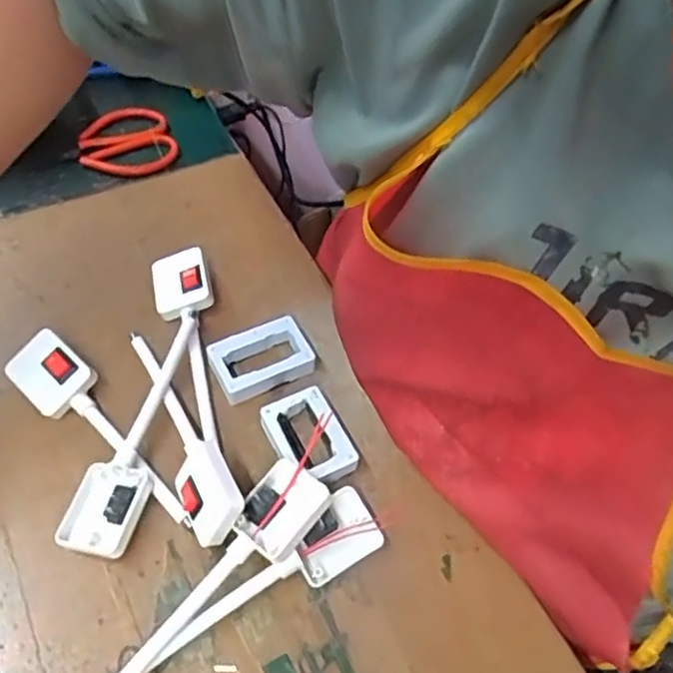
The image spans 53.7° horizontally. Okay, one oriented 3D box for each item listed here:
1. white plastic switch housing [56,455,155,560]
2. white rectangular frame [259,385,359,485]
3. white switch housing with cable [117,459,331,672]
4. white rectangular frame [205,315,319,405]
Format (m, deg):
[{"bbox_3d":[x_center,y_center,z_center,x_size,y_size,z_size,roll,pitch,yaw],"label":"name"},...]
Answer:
[{"bbox_3d":[-0.127,0.094,0.365,0.040,0.017,0.050,14,55,5],"label":"white plastic switch housing"},{"bbox_3d":[-0.017,0.063,0.400,0.041,0.022,0.059,-22,59,-19],"label":"white rectangular frame"},{"bbox_3d":[-0.063,0.129,0.339,0.037,0.031,0.148,35,59,19],"label":"white switch housing with cable"},{"bbox_3d":[-0.049,0.015,0.433,0.063,0.018,0.042,-20,58,-18],"label":"white rectangular frame"}]

